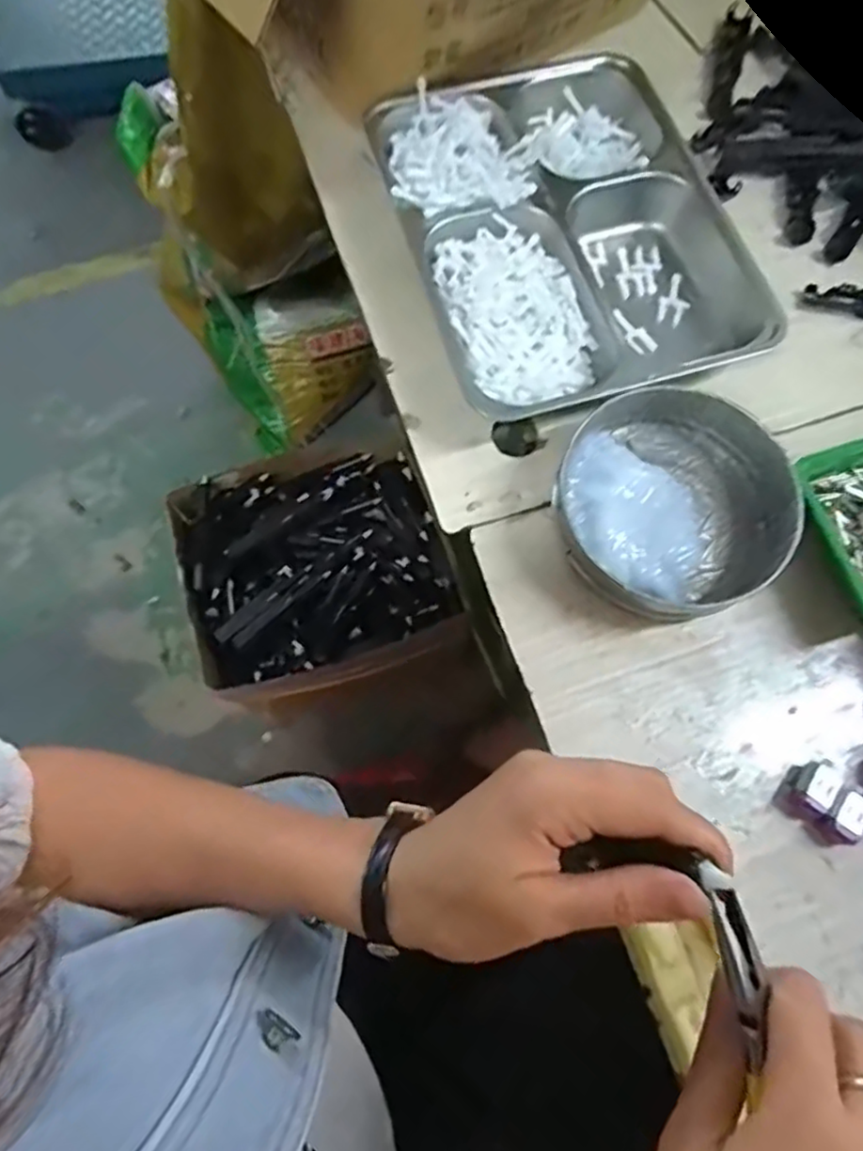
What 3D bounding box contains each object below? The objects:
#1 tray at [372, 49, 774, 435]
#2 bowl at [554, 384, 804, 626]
[{"bbox_3d":[0.099,-0.245,0.478,0.234,0.044,0.280,-17,73,-7],"label":"tray"},{"bbox_3d":[0.149,-0.044,0.413,0.136,0.049,0.140,0,72,-1],"label":"bowl"}]

